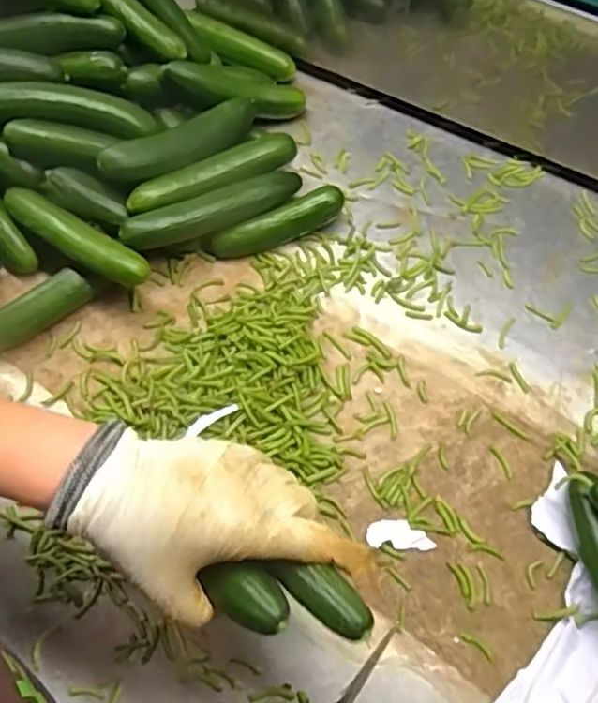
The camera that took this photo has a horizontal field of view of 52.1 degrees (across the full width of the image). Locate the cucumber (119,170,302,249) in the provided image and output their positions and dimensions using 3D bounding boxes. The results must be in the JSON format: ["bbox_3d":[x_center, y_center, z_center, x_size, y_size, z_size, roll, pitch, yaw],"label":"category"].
[{"bbox_3d":[-0.068,-0.117,0.497,0.151,0.025,0.027,-25,69,-11],"label":"cucumber"}]

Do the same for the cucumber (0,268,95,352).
[{"bbox_3d":[-0.211,-0.033,0.488,0.093,0.027,0.030,-25,69,-11],"label":"cucumber"}]

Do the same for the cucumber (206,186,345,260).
[{"bbox_3d":[-0.018,-0.107,0.519,0.119,0.028,0.021,-22,69,-10],"label":"cucumber"}]

